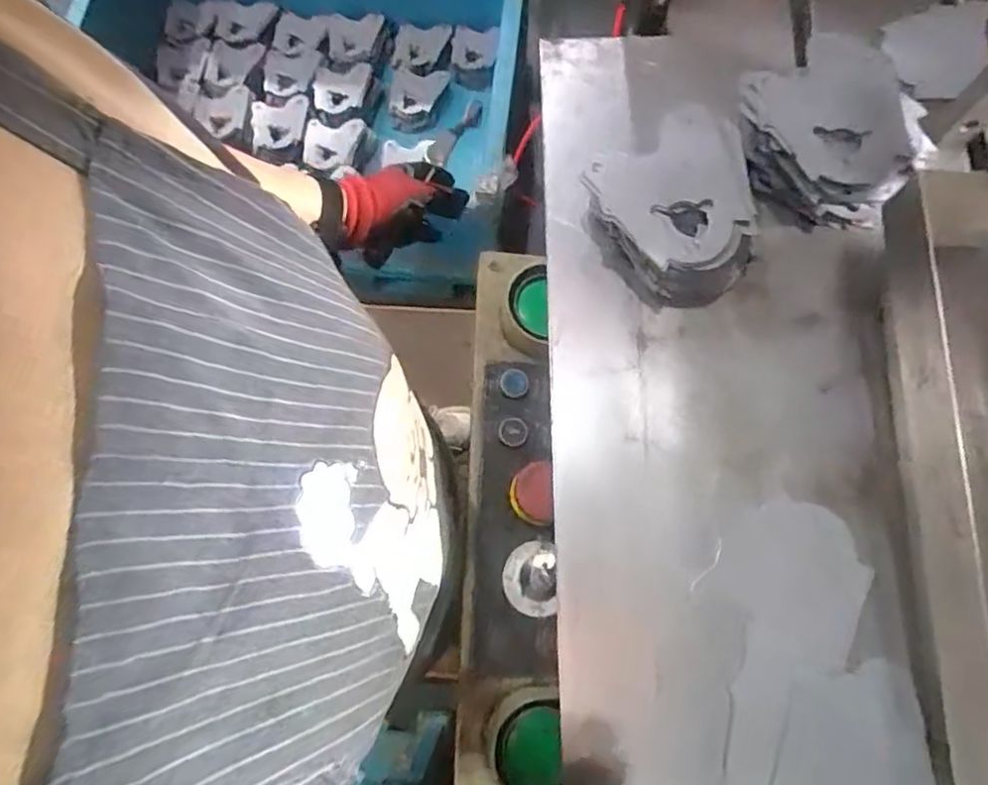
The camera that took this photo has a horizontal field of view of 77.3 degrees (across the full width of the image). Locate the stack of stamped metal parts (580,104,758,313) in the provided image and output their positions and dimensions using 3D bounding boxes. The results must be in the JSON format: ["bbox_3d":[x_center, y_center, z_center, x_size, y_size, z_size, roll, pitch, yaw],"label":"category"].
[{"bbox_3d":[0.172,-0.169,0.564,0.148,0.061,0.163,-34,78,-7],"label":"stack of stamped metal parts"}]

